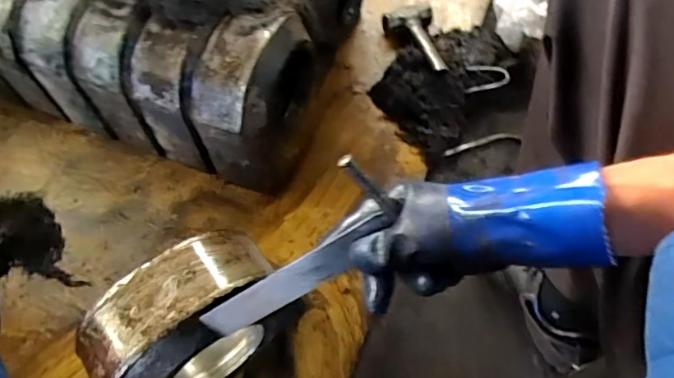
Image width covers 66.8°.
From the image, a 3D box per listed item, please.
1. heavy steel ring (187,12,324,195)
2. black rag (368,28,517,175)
[{"bbox_3d":[-0.116,-0.133,0.785,0.110,0.244,0.193,23,63,15],"label":"heavy steel ring"},{"bbox_3d":[0.186,-0.207,0.924,0.182,0.060,0.318,31,66,19],"label":"black rag"}]

